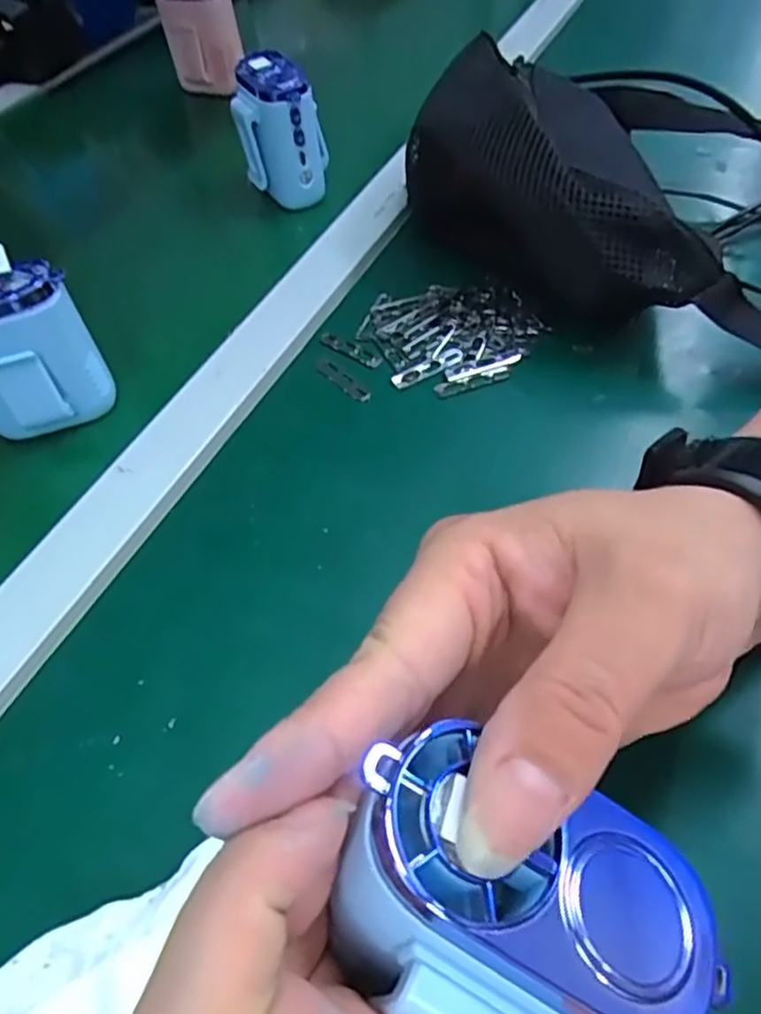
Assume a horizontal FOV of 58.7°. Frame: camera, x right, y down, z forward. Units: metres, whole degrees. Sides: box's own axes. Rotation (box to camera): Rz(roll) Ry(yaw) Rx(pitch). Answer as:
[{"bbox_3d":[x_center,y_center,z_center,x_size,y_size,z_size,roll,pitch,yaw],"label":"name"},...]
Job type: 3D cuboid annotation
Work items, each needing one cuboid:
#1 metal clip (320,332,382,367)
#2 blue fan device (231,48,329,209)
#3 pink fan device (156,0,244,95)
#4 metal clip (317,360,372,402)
[{"bbox_3d":[-0.017,-0.091,0.395,0.043,0.004,0.009,30,61,24],"label":"metal clip"},{"bbox_3d":[-0.072,-0.267,0.482,0.052,0.084,0.068,-33,58,-19],"label":"blue fan device"},{"bbox_3d":[-0.161,-0.426,0.609,0.061,0.083,0.056,-16,54,-8],"label":"pink fan device"},{"bbox_3d":[-0.021,-0.072,0.379,0.009,0.004,0.043,-36,59,-21],"label":"metal clip"}]

